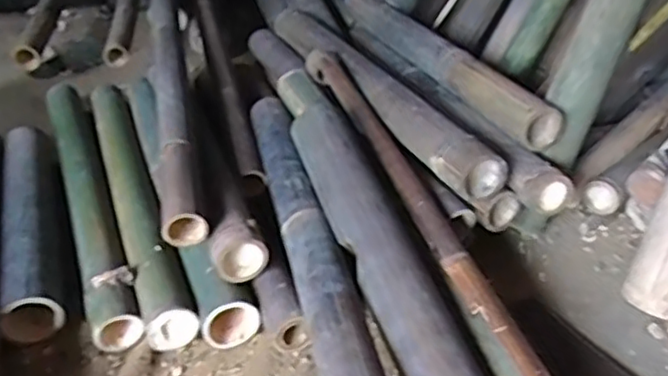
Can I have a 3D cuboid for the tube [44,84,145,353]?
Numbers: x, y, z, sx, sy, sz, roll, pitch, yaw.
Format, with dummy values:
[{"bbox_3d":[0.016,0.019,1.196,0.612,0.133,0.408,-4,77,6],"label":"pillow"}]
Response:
[{"bbox_3d":[-0.380,0.005,1.000,0.065,0.056,0.631,-13,37,-20],"label":"tube"}]

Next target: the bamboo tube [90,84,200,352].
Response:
[{"bbox_3d":[-0.306,-0.003,0.994,0.061,0.053,0.644,-12,36,-19],"label":"bamboo tube"}]

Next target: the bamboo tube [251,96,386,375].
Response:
[{"bbox_3d":[-0.029,0.069,0.803,0.068,0.078,0.636,-7,35,-12],"label":"bamboo tube"}]

